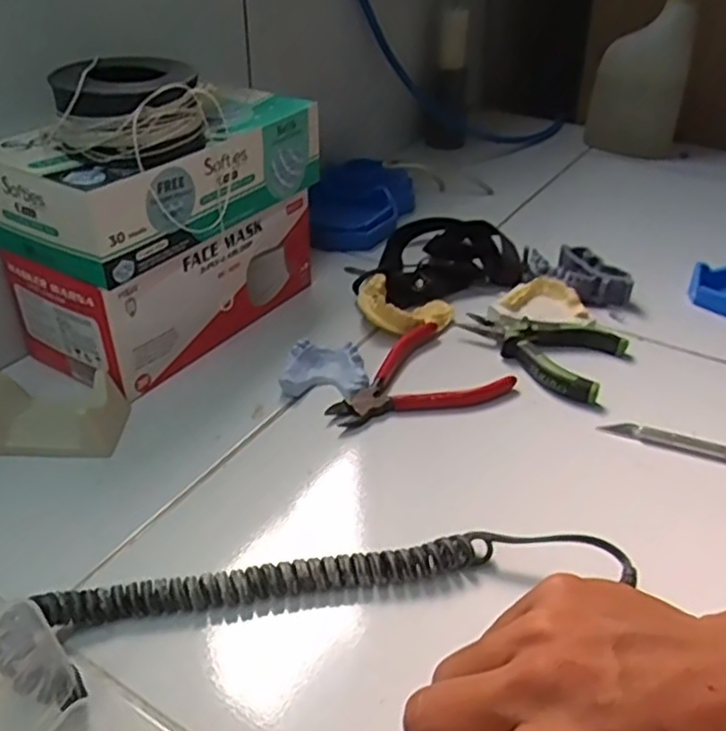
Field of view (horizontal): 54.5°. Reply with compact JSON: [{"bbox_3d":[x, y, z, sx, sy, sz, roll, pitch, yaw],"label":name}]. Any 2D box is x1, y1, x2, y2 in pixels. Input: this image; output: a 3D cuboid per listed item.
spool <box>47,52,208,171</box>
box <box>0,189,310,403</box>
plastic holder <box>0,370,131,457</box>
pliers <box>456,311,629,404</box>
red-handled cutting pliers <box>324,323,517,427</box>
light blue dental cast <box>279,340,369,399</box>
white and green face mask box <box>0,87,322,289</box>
[{"bbox_3d":[-0.137,-0.149,0.415,0.095,0.050,0.073,-11,36,-17],"label":"spool"},{"bbox_3d":[-0.135,-0.070,0.518,0.098,0.078,0.208,22,39,28],"label":"box"},{"bbox_3d":[-0.196,0.028,0.430,0.092,0.033,0.051,1,34,-1],"label":"plastic holder"},{"bbox_3d":[0.124,-0.015,0.510,0.111,0.015,0.078,21,39,26],"label":"pliers"},{"bbox_3d":[0.032,0.011,0.477,0.119,0.020,0.082,-20,40,-29],"label":"red-handled cutting pliers"},{"bbox_3d":[-0.025,0.003,0.479,0.055,0.022,0.040,4,34,4],"label":"light blue dental cast"},{"bbox_3d":[-0.125,-0.132,0.469,0.105,0.071,0.219,26,41,32],"label":"white and green face mask box"}]

